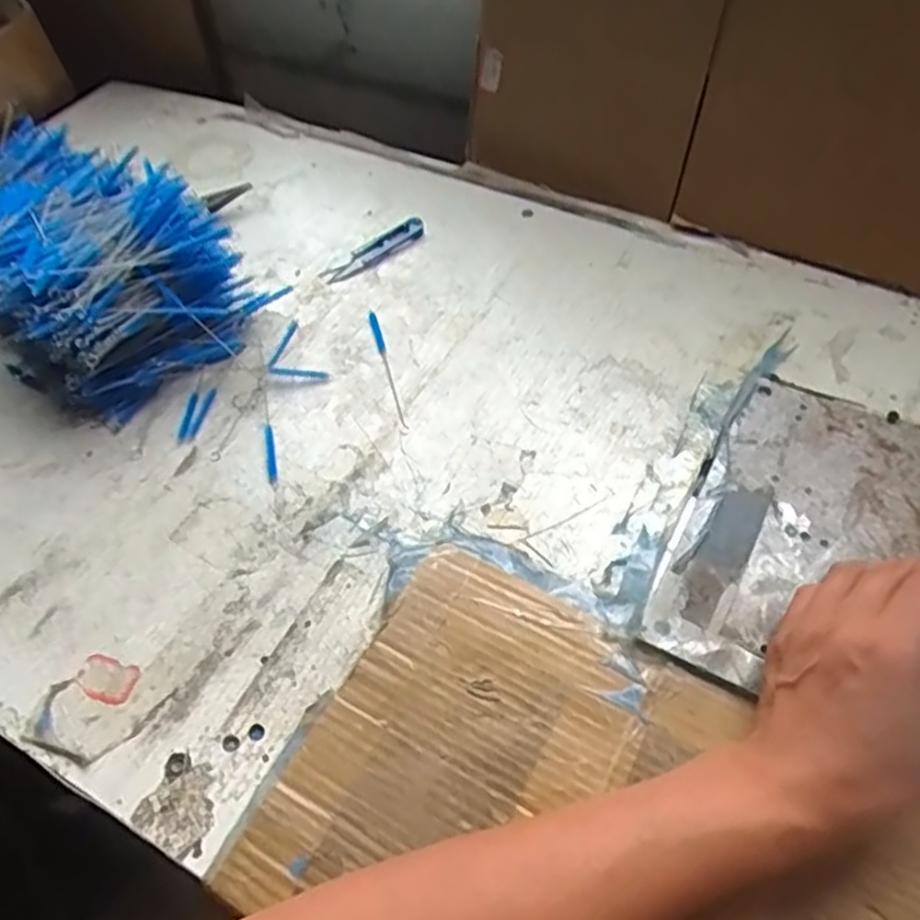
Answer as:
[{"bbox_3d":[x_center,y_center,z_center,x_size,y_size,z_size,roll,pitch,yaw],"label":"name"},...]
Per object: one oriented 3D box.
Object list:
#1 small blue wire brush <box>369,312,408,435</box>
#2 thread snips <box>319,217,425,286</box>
[{"bbox_3d":[-0.055,-0.069,0.560,0.007,0.005,0.127,-14,53,-7],"label":"small blue wire brush"},{"bbox_3d":[-0.074,-0.183,0.639,0.105,0.008,0.023,-37,59,-23],"label":"thread snips"}]

